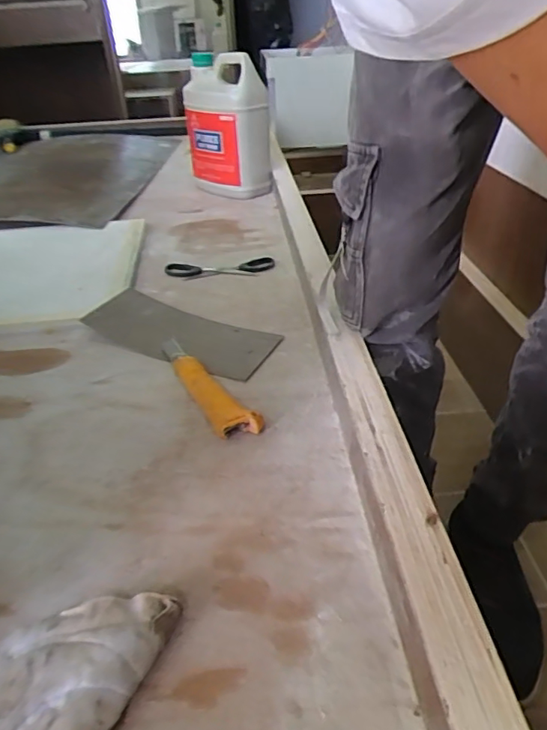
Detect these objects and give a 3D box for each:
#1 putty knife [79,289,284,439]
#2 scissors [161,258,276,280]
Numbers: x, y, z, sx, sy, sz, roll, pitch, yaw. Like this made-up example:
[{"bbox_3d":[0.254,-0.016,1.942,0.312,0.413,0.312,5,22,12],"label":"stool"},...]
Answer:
[{"bbox_3d":[-0.090,-0.026,0.589,0.141,0.023,0.316,-29,41,-32],"label":"putty knife"},{"bbox_3d":[-0.080,-0.142,0.764,0.159,0.007,0.057,-2,34,3],"label":"scissors"}]

